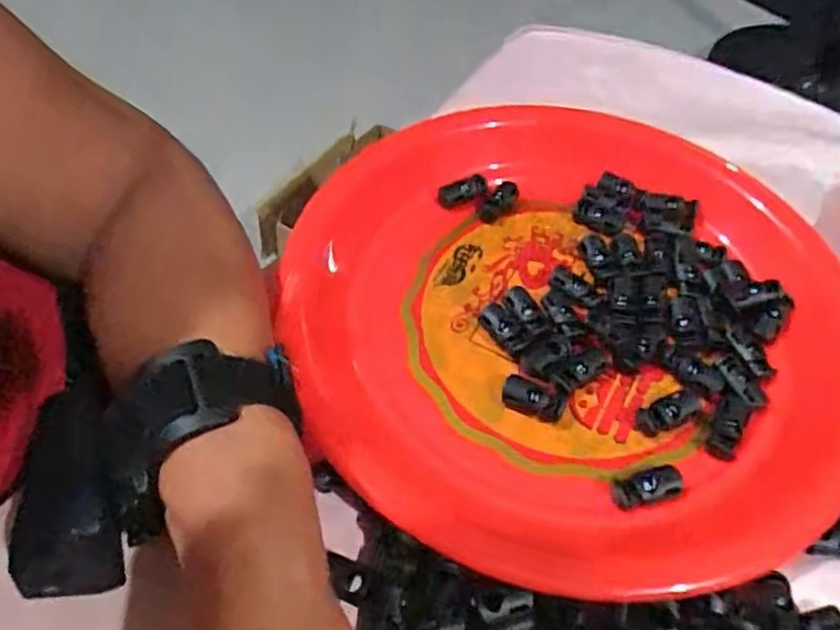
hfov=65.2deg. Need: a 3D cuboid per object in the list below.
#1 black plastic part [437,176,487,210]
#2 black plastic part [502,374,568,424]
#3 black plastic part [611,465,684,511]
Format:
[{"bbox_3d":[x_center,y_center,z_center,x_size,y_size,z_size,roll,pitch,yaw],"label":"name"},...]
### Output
[{"bbox_3d":[0.024,-0.067,0.355,0.029,0.006,0.013,-24,58,-18],"label":"black plastic part"},{"bbox_3d":[0.049,0.036,0.284,0.026,0.006,0.015,16,55,11],"label":"black plastic part"},{"bbox_3d":[0.092,0.068,0.262,0.028,0.005,0.014,-11,54,-9],"label":"black plastic part"}]

